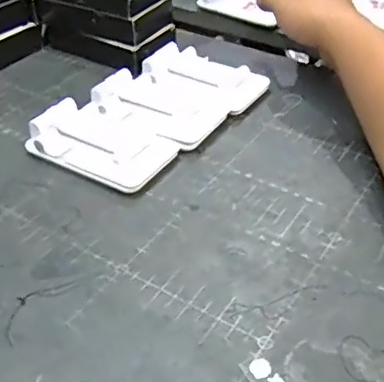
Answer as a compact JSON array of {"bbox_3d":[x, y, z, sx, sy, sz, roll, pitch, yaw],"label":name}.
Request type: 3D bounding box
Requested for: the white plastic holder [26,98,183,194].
[{"bbox_3d":[-0.071,-0.037,0.437,0.105,0.023,0.067,24,46,27],"label":"white plastic holder"}]

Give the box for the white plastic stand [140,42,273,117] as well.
[{"bbox_3d":[0.008,-0.102,0.519,0.108,0.023,0.070,24,46,27],"label":"white plastic stand"}]

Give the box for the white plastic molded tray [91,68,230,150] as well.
[{"bbox_3d":[-0.029,-0.070,0.479,0.106,0.024,0.068,22,45,25],"label":"white plastic molded tray"}]

